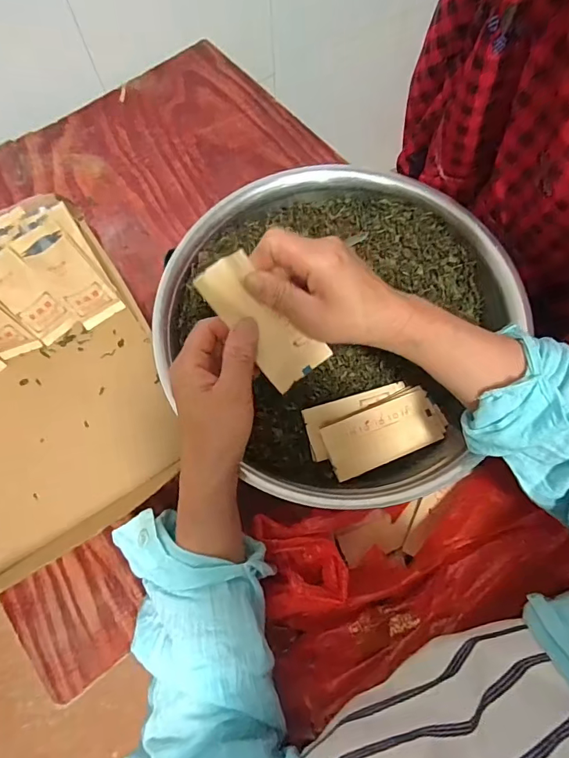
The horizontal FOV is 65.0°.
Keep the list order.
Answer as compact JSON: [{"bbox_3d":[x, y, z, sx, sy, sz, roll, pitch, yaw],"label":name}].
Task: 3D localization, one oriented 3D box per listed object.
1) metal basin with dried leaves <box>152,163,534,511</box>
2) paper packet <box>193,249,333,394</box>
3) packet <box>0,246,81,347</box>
[{"bbox_3d":[0.050,-0.052,0.454,0.331,0.105,0.344,0,70,0],"label":"metal basin with dried leaves"},{"bbox_3d":[-0.016,-0.044,0.339,0.048,0.006,0.108,-37,105,9],"label":"paper packet"},{"bbox_3d":[-0.275,-0.087,0.480,0.045,0.108,0.020,-41,48,-13],"label":"packet"}]

